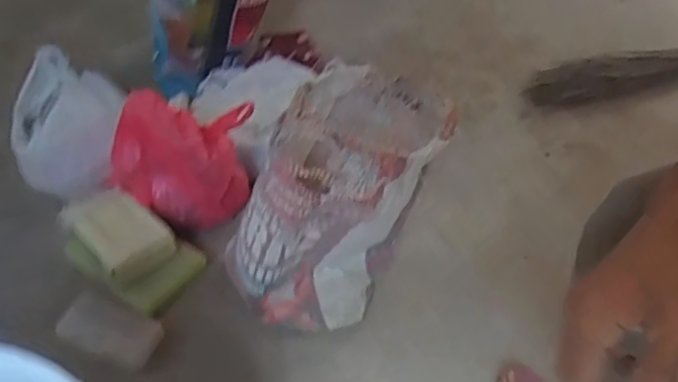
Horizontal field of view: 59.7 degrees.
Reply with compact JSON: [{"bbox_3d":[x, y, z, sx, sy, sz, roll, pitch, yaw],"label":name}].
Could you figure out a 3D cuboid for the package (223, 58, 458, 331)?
[{"bbox_3d":[-0.018,-0.002,0.724,0.254,0.324,0.218,17,46,11],"label":"package"}]

